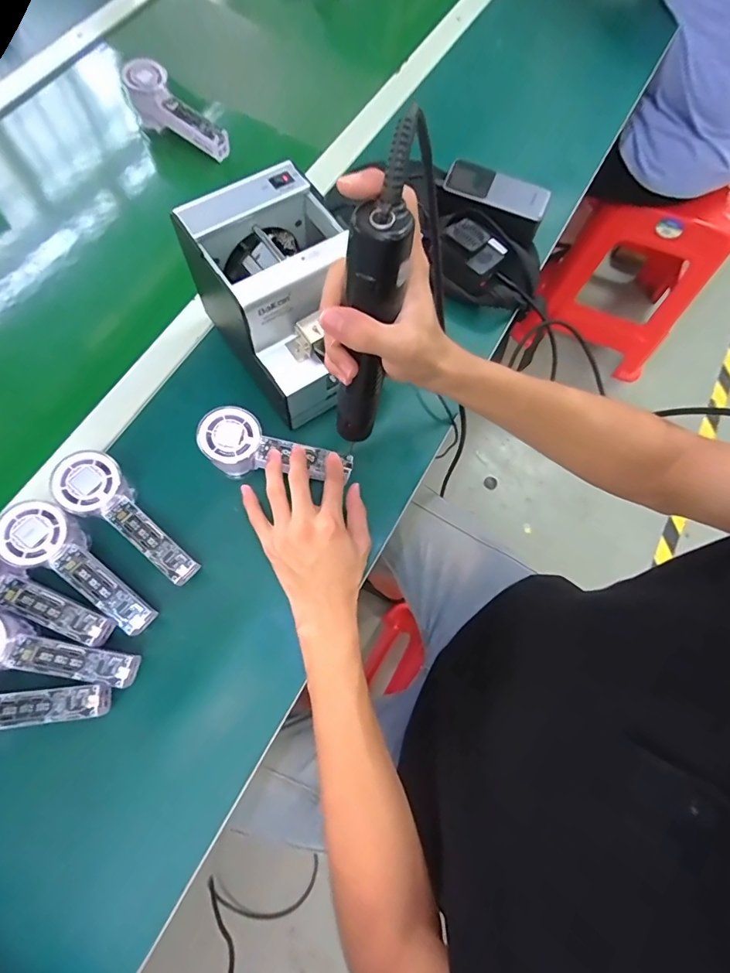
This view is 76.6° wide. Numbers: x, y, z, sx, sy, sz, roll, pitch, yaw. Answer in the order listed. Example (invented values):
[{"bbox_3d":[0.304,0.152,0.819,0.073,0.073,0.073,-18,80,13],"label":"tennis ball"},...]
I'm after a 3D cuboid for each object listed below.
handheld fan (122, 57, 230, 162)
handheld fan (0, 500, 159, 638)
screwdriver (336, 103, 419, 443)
[{"bbox_3d":[-0.248,-0.493,0.622,0.151,0.061,0.051,35,72,-7],"label":"handheld fan"},{"bbox_3d":[-0.251,0.074,0.411,0.150,0.033,0.052,41,73,-3],"label":"handheld fan"},{"bbox_3d":[0.005,-0.115,0.323,0.032,0.226,0.045,19,60,4],"label":"screwdriver"}]

